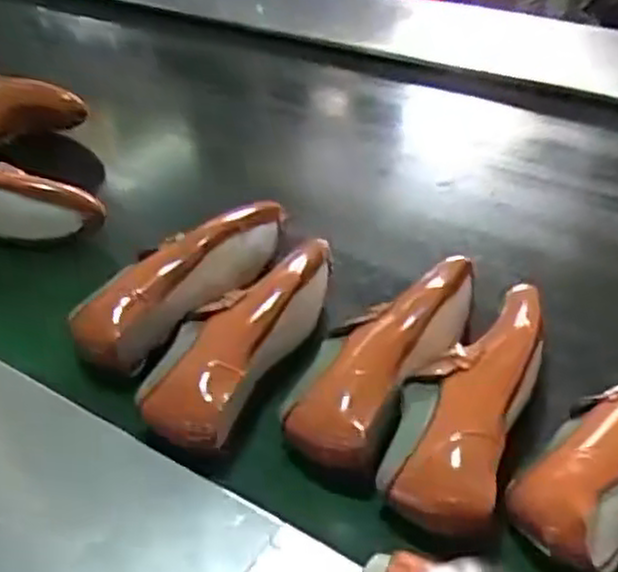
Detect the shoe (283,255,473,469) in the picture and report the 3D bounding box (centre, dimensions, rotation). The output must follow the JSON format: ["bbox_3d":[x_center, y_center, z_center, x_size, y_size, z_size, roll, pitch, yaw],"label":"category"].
[{"bbox_3d":[0.071,0.061,0.702,0.101,0.085,0.245,25,49,31],"label":"shoe"}]

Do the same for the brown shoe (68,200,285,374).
[{"bbox_3d":[-0.125,-0.013,0.802,0.265,0.082,0.083,-34,48,-30],"label":"brown shoe"}]

